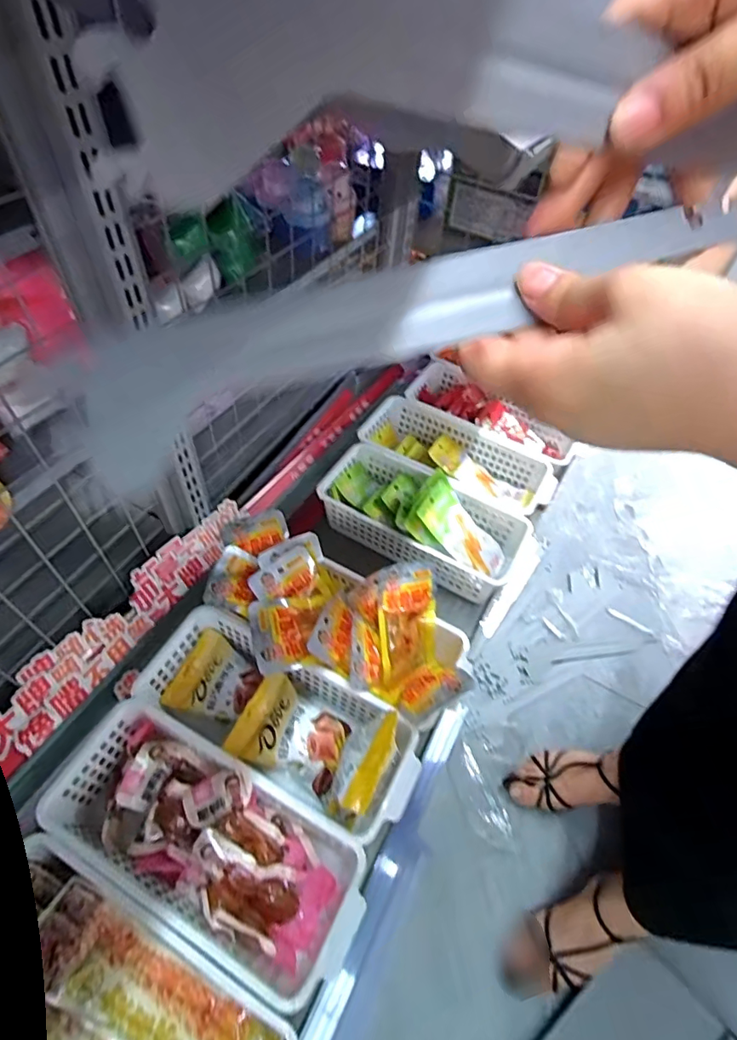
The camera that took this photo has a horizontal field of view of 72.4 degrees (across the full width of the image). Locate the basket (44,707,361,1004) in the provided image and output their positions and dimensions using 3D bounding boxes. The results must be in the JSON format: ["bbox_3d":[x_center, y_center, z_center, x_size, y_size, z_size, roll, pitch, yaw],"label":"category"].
[{"bbox_3d":[-0.155,0.304,0.488,0.317,0.080,0.141,25,56,13],"label":"basket"}]

